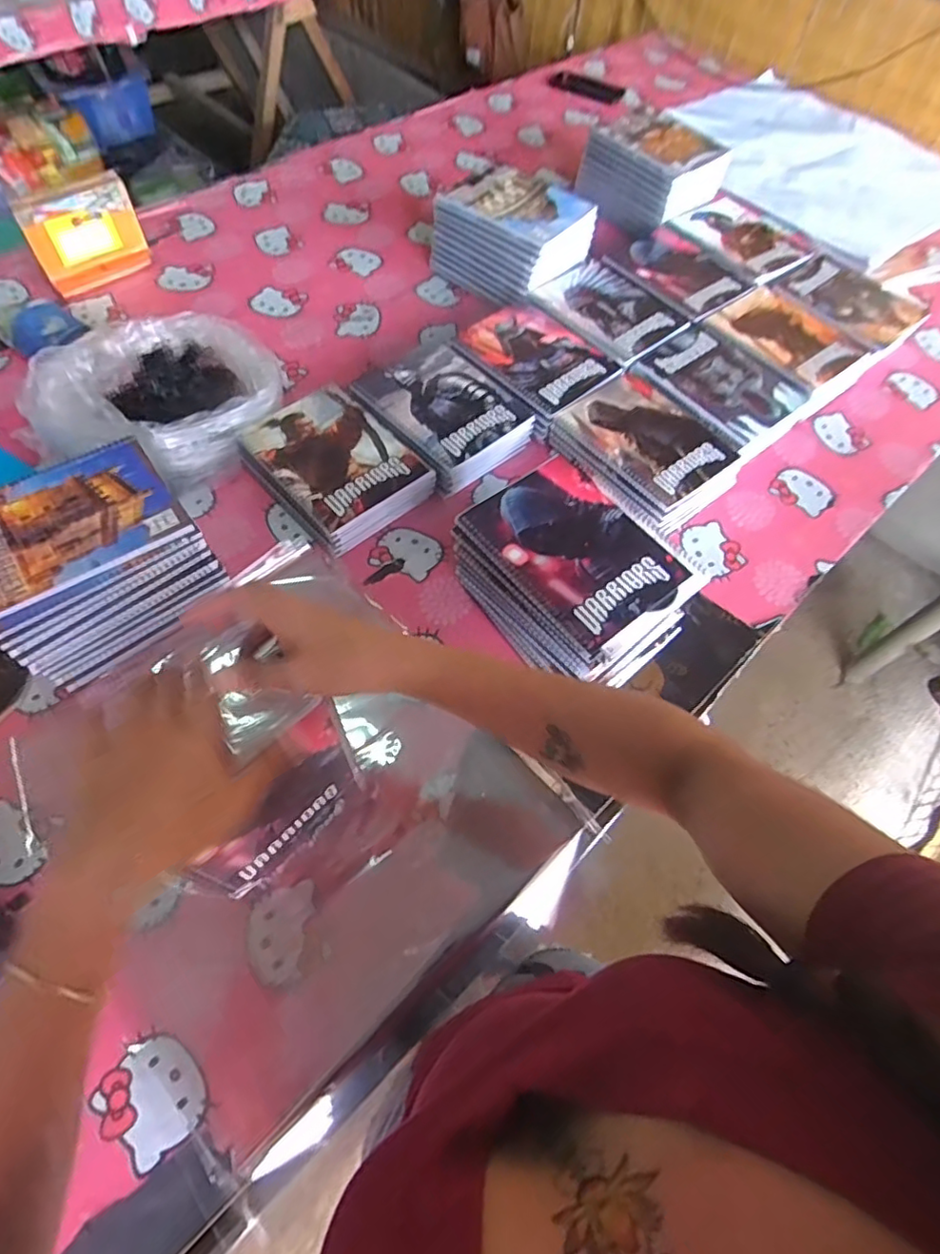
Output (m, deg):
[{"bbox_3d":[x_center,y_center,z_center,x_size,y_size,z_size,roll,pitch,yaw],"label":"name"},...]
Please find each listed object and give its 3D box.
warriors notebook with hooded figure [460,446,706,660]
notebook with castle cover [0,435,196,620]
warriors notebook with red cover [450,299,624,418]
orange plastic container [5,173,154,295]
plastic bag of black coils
[{"bbox_3d":[0.113,-0.079,0.630,0.158,0.019,0.211,-35,69,-21],"label":"warriors notebook with hooded figure"},{"bbox_3d":[-0.394,-0.102,0.592,0.196,0.010,0.148,-33,68,-20],"label":"notebook with castle cover"},{"bbox_3d":[0.094,-0.387,0.854,0.164,0.007,0.207,-36,70,-21],"label":"warriors notebook with red cover"},{"bbox_3d":[-0.584,-0.598,0.928,0.161,0.116,0.048,-40,69,-22],"label":"orange plastic container"},{"bbox_3d":[-0.385,-0.301,0.788,0.258,0.089,0.278,18,61,7],"label":"plastic bag of black coils"}]

